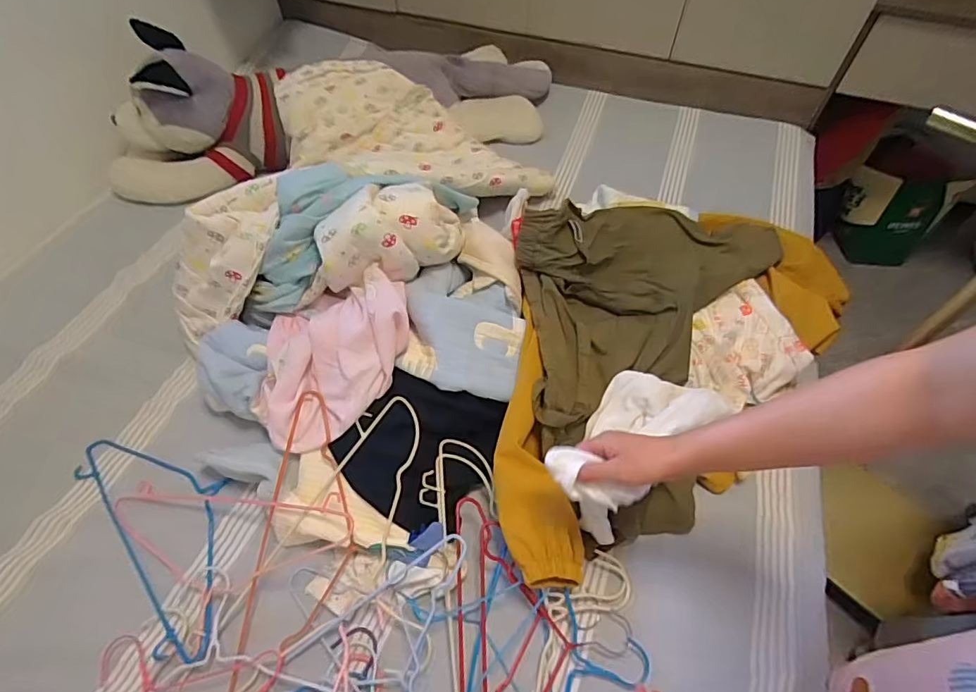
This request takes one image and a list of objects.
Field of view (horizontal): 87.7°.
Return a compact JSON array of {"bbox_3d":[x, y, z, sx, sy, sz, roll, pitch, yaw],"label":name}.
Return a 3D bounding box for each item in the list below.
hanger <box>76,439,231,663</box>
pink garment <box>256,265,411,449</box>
[{"bbox_3d":[-0.454,0.247,0.729,0.159,0.017,0.384,-36,63,-22],"label":"hanger"},{"bbox_3d":[-0.232,0.012,0.741,0.222,0.118,0.242,1,56,1],"label":"pink garment"}]

